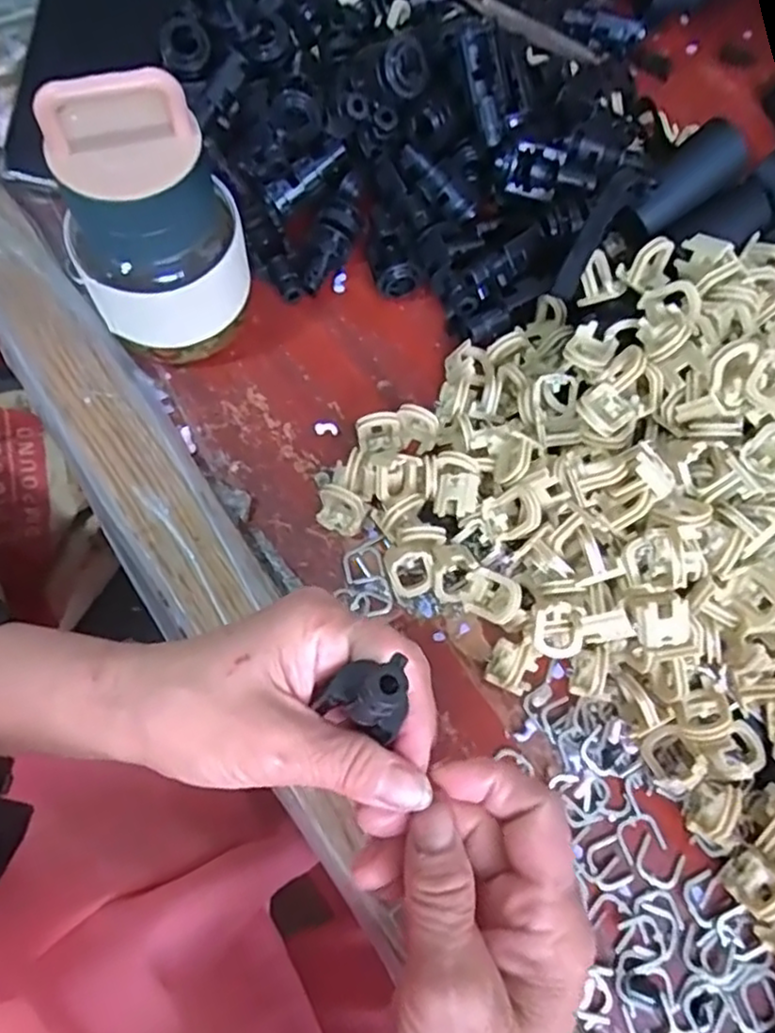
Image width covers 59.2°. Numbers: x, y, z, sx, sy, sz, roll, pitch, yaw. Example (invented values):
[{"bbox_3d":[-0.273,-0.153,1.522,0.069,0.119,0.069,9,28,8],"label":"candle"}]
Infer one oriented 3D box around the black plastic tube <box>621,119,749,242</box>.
[{"bbox_3d":[0.147,-0.166,0.343,0.070,0.017,0.024,-40,75,2],"label":"black plastic tube"}]

